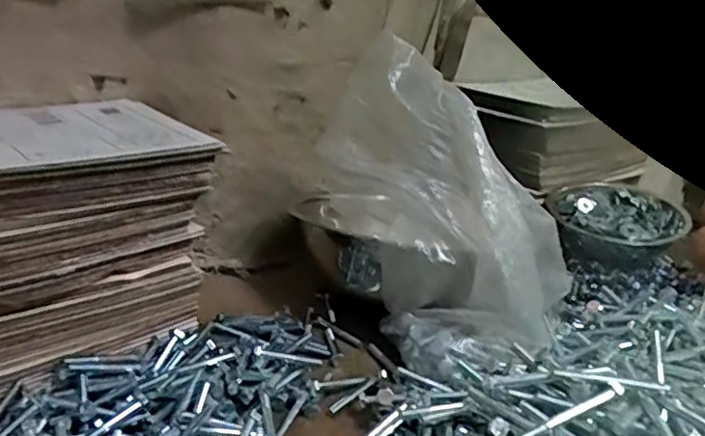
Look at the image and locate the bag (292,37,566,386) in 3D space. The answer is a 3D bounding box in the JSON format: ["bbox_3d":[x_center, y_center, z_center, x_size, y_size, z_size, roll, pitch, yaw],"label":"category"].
[{"bbox_3d":[0.111,-0.004,0.726,0.249,0.282,0.180,18,24,33],"label":"bag"}]

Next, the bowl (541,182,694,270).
[{"bbox_3d":[0.429,0.013,1.050,0.193,0.073,0.187,4,20,-2],"label":"bowl"}]

